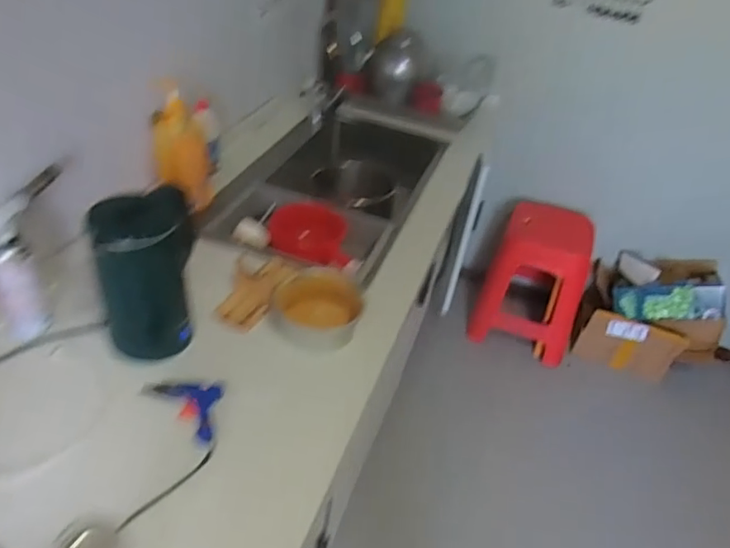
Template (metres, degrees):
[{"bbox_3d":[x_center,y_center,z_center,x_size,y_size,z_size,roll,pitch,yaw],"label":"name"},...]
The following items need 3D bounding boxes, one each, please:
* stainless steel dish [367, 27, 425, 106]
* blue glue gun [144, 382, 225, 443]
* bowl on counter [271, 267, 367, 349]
[{"bbox_3d":[0.113,-0.698,1.864,0.181,0.184,0.215,9,40,3],"label":"stainless steel dish"},{"bbox_3d":[-0.288,0.214,0.874,0.114,0.031,0.109,3,40,-4],"label":"blue glue gun"},{"bbox_3d":[-0.089,0.067,1.056,0.170,0.083,0.154,3,40,-3],"label":"bowl on counter"}]

